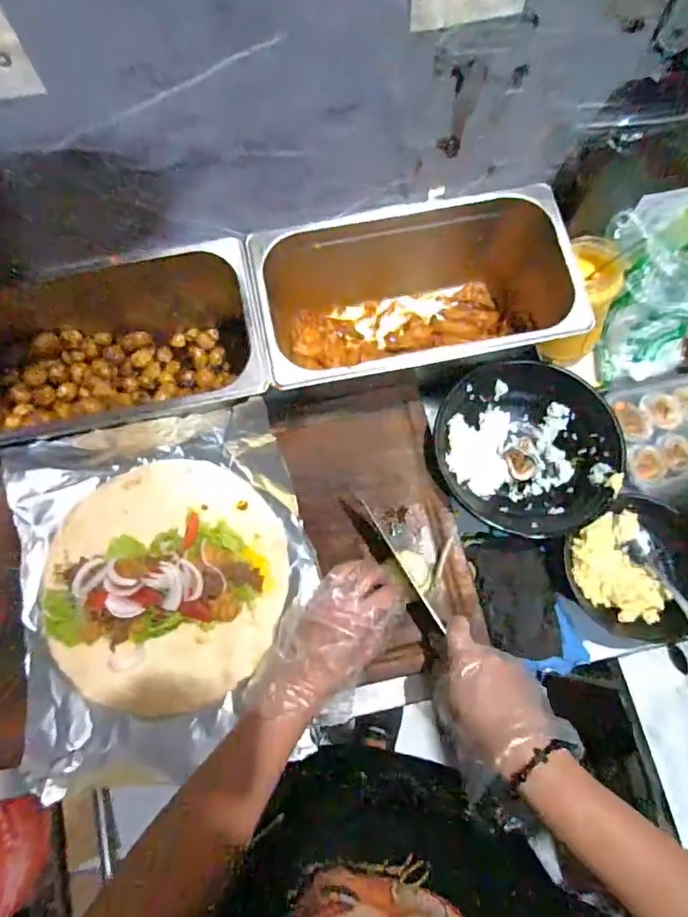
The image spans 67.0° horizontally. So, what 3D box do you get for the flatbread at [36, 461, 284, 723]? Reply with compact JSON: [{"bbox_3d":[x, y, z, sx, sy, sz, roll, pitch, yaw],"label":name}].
[{"bbox_3d":[-0.177,0.115,0.512,0.231,0.061,0.246,0,73,0],"label":"flatbread"}]

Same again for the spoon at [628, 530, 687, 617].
[{"bbox_3d":[0.332,0.140,0.515,0.025,0.015,0.142,-19,55,-7],"label":"spoon"}]

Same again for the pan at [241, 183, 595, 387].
[{"bbox_3d":[0.066,-0.170,0.581,0.322,0.154,0.203,-13,73,-4],"label":"pan"}]

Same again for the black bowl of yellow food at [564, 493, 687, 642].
[{"bbox_3d":[0.310,0.113,0.538,0.140,0.034,0.132,0,73,0],"label":"black bowl of yellow food"}]

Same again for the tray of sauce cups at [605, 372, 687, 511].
[{"bbox_3d":[0.399,-0.029,0.600,0.194,0.024,0.152,-13,72,-6],"label":"tray of sauce cups"}]

